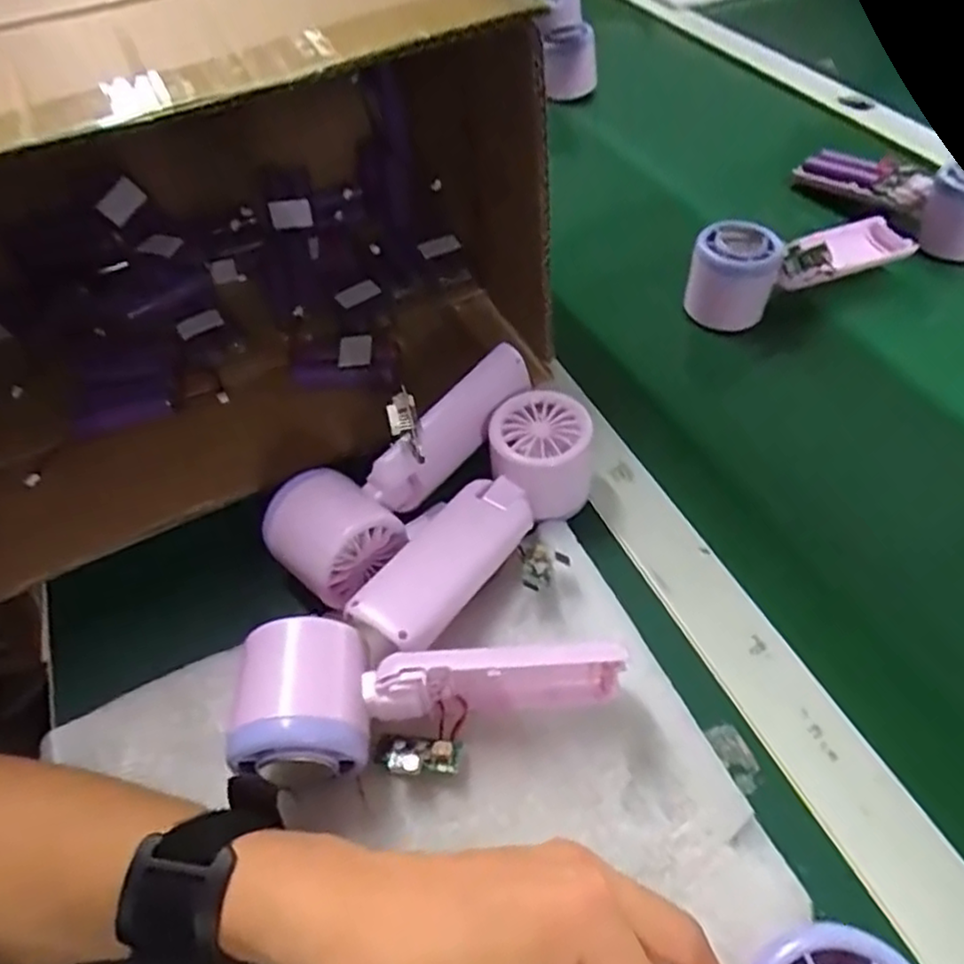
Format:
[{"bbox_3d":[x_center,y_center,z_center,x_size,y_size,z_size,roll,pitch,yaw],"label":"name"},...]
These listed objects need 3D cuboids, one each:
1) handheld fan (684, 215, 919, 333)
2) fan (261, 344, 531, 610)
[{"bbox_3d":[0.226,-0.162,0.507,0.171,0.052,0.051,-19,50,-8],"label":"handheld fan"},{"bbox_3d":[-0.035,-0.004,0.374,0.160,0.060,0.055,-37,54,-21],"label":"fan"}]

